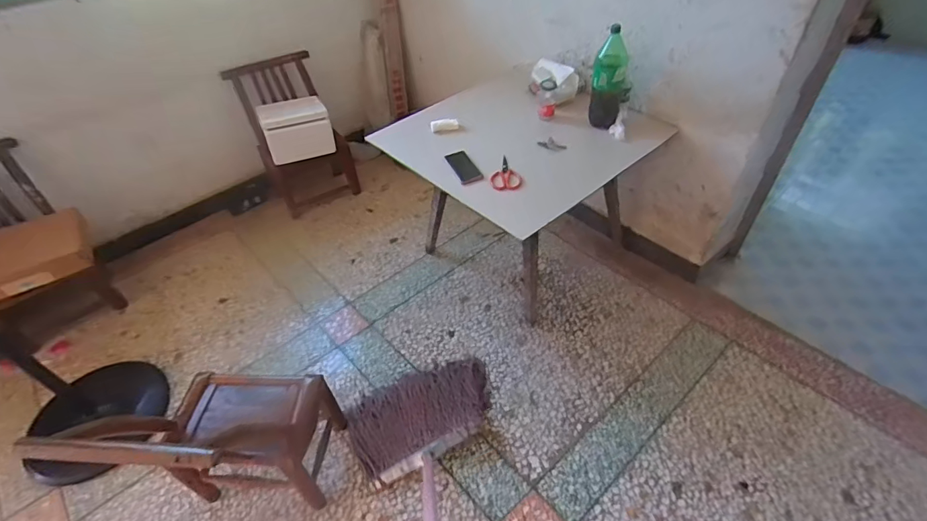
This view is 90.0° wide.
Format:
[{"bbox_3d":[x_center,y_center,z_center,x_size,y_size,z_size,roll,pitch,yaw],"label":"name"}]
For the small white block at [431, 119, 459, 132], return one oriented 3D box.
[{"bbox_3d":[-0.065,-0.466,1.597,0.094,0.038,0.037,-5,45,-1],"label":"small white block"}]

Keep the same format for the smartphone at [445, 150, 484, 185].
[{"bbox_3d":[0.000,-0.298,1.455,0.077,0.004,0.171,-17,46,-13],"label":"smartphone"}]

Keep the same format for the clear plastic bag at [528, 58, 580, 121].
[{"bbox_3d":[0.320,-0.602,1.634,0.164,0.124,0.198,6,47,8],"label":"clear plastic bag"}]

